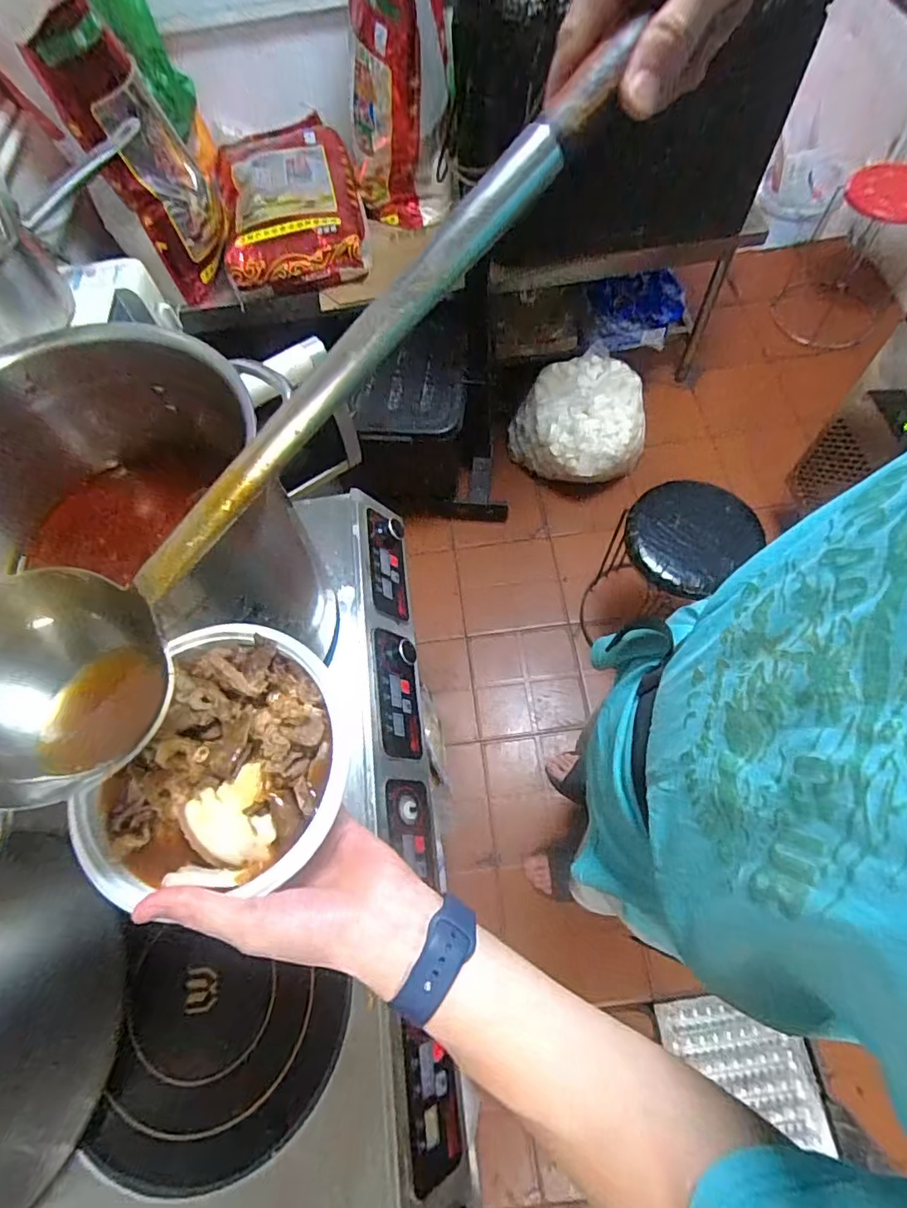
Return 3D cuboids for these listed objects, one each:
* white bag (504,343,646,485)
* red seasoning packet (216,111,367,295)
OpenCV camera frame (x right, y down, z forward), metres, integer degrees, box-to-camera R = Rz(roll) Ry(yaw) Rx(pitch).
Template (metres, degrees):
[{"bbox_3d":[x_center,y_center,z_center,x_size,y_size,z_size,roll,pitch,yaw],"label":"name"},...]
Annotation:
[{"bbox_3d":[0.433,-0.586,1.710,0.362,0.240,0.457,33,71,17],"label":"white bag"},{"bbox_3d":[-0.413,-1.005,1.370,0.339,0.175,0.453,-11,65,-1],"label":"red seasoning packet"}]

